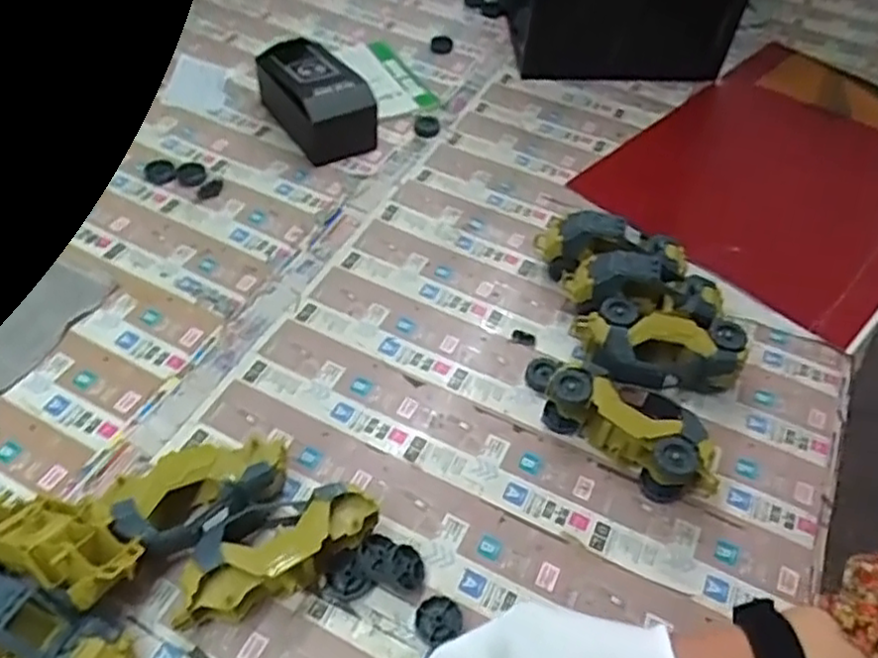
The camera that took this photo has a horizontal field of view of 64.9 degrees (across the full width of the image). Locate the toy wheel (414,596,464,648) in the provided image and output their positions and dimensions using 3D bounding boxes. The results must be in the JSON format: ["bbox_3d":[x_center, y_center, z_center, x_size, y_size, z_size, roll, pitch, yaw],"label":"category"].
[{"bbox_3d":[-0.002,0.235,0.562,0.038,0.012,0.035,2,51,-2],"label":"toy wheel"}]

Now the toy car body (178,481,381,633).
[{"bbox_3d":[-0.133,0.180,0.571,0.169,0.057,0.075,-18,54,-17],"label":"toy car body"}]

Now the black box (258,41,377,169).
[{"bbox_3d":[-0.168,-0.310,0.930,0.093,0.085,0.182,-29,58,-24],"label":"black box"}]

